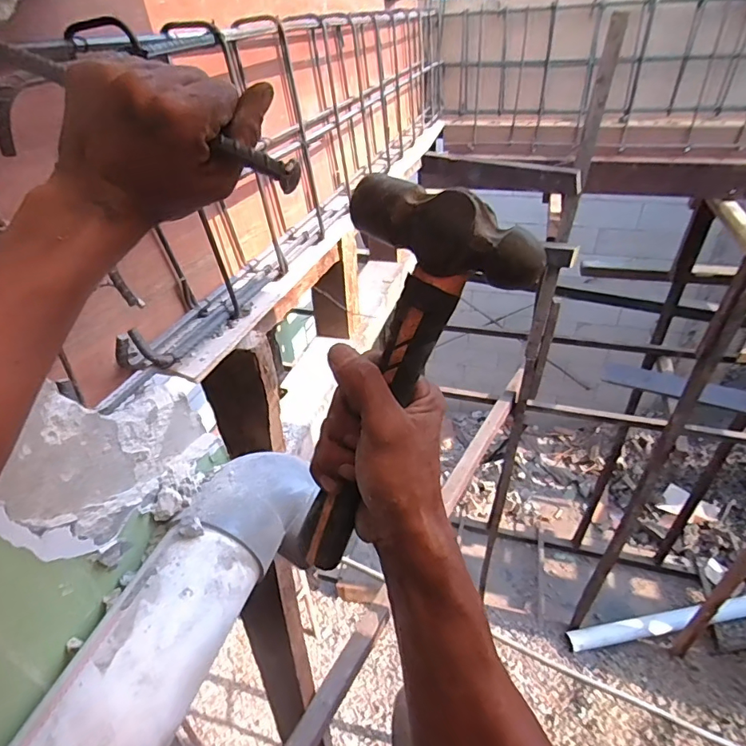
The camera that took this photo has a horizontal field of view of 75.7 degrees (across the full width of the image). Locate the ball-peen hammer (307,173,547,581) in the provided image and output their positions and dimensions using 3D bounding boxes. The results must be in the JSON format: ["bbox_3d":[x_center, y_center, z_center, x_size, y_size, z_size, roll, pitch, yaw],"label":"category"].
[{"bbox_3d":[0.005,0.012,0.297,0.034,0.244,0.114,3,23,-48],"label":"ball-peen hammer"}]

